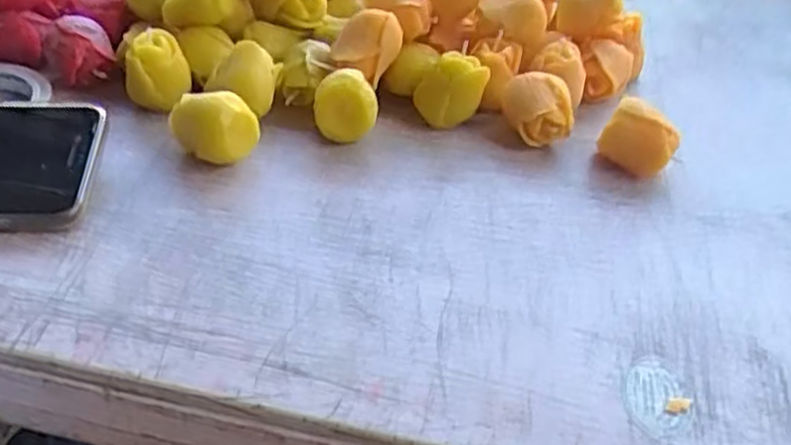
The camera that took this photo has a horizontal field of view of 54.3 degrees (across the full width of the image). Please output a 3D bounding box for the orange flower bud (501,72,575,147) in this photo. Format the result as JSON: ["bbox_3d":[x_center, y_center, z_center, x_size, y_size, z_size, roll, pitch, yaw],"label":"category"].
[{"bbox_3d":[0.083,-0.068,0.444,0.040,0.029,0.038,8,38,4],"label":"orange flower bud"}]

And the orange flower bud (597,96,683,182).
[{"bbox_3d":[0.134,-0.045,0.420,0.027,0.031,0.035,-27,48,-34],"label":"orange flower bud"}]

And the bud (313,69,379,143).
[{"bbox_3d":[-0.027,-0.066,0.425,0.034,0.035,0.028,2,38,-3],"label":"bud"}]

